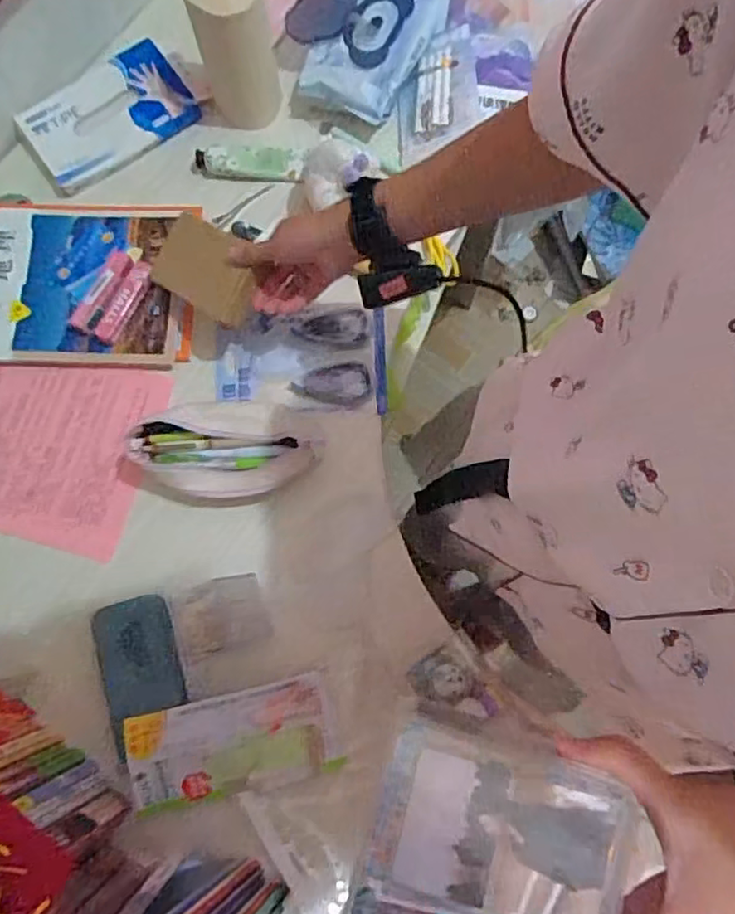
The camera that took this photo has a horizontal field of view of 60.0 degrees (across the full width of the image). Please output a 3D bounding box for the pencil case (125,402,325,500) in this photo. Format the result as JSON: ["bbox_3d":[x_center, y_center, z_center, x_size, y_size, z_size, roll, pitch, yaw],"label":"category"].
[{"bbox_3d":[-0.142,-0.008,0.657,0.184,0.067,0.097,-7,79,-1],"label":"pencil case"}]

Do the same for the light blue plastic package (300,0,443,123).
[{"bbox_3d":[0.009,-0.502,0.753,0.120,0.033,0.202,21,80,4],"label":"light blue plastic package"}]

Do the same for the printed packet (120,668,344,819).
[{"bbox_3d":[-0.129,0.274,0.608,0.186,0.005,0.092,-9,82,-11],"label":"printed packet"}]

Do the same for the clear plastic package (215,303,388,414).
[{"bbox_3d":[-0.075,-0.108,0.711,0.187,0.017,0.117,-3,79,0],"label":"clear plastic package"}]

